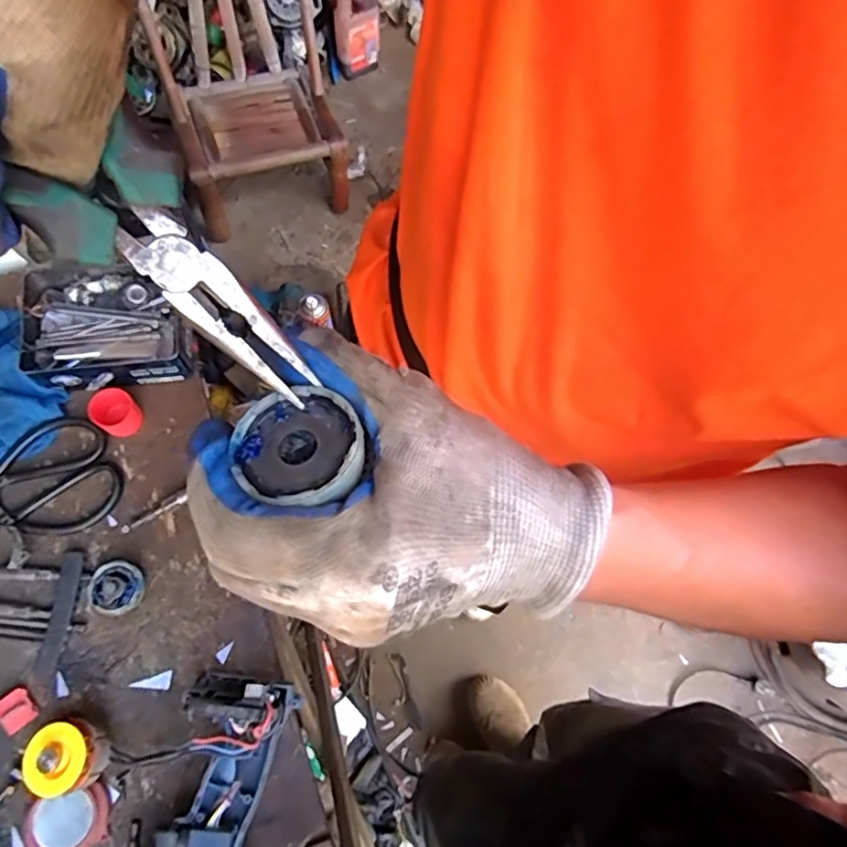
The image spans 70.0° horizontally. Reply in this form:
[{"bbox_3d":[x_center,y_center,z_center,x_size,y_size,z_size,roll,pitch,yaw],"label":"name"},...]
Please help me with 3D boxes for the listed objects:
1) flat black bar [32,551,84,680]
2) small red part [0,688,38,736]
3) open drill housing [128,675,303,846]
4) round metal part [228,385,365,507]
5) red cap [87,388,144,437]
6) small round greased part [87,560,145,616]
[{"bbox_3d":[-0.291,0.152,0.485,0.018,0.010,0.096,5,69,-1],"label":"flat black bar"},{"bbox_3d":[-0.309,0.217,0.456,0.023,0.009,0.026,-40,76,-16],"label":"small red part"},{"bbox_3d":[-0.156,0.279,0.423,0.096,0.054,0.186,10,69,1],"label":"open drill housing"},{"bbox_3d":[-0.039,0.011,0.199,0.037,0.020,0.045,-35,58,-12],"label":"round metal part"},{"bbox_3d":[-0.267,-0.009,0.528,0.035,0.027,0.040,-42,77,-16],"label":"red cap"},{"bbox_3d":[-0.250,0.134,0.492,0.040,0.024,0.040,1,70,-3],"label":"small round greased part"}]

